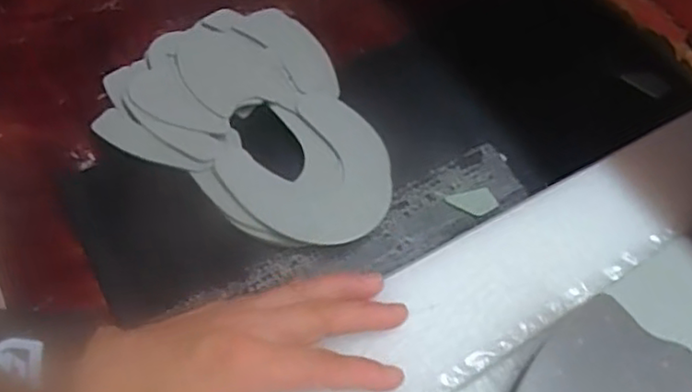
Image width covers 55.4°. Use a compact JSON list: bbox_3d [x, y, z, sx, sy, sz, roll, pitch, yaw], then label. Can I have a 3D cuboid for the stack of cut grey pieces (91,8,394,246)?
[{"bbox_3d":[-0.053,-0.052,0.430,0.199,0.027,0.145,32,64,13],"label":"stack of cut grey pieces"}]

